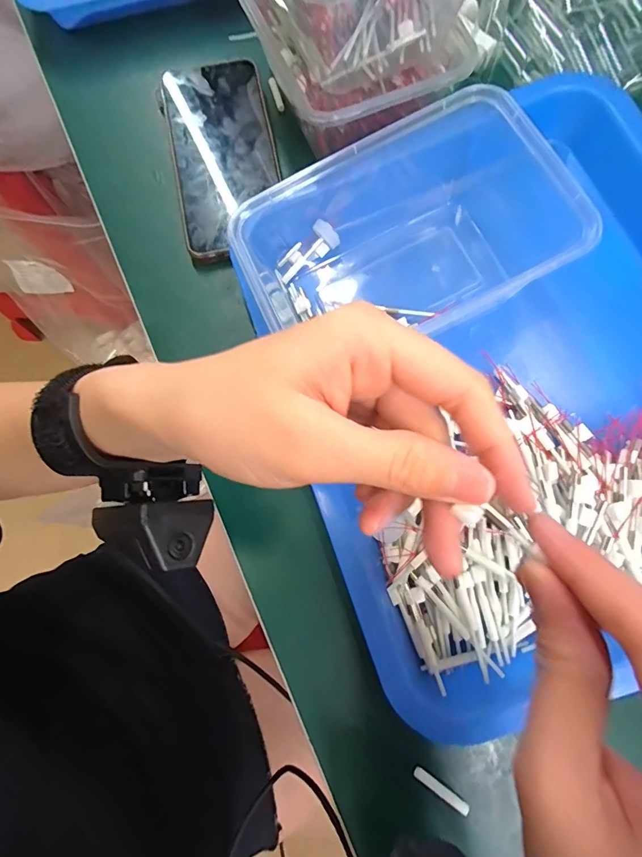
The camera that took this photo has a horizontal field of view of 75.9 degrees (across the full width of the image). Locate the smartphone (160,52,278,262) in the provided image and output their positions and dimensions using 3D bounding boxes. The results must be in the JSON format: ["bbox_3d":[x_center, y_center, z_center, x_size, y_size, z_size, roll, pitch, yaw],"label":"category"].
[{"bbox_3d":[-0.072,-0.202,0.305,0.076,0.009,0.160,-13,80,-5],"label":"smartphone"}]

